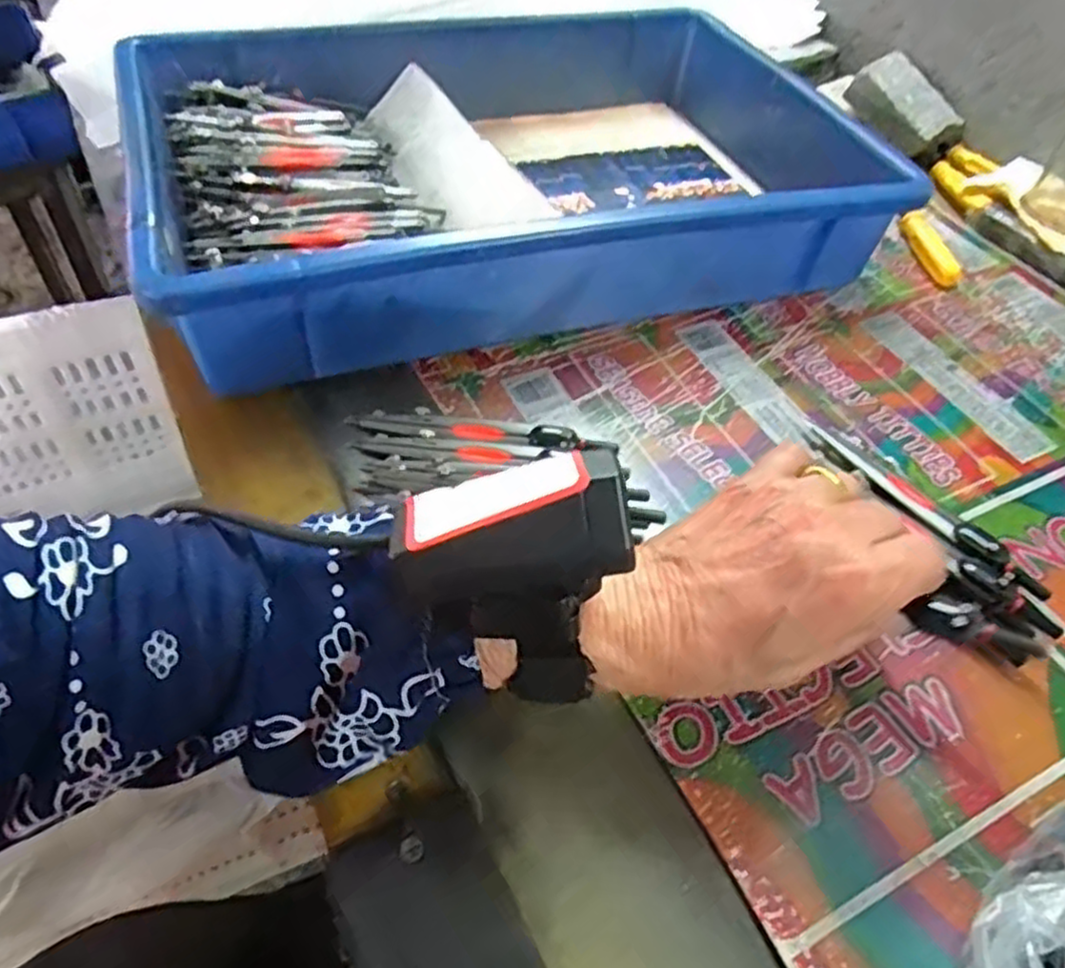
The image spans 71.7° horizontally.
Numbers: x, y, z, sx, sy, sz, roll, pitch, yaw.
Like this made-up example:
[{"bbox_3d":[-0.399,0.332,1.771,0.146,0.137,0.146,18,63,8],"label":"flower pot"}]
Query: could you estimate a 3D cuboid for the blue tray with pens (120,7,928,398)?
[{"bbox_3d":[-0.015,-0.202,0.465,0.411,0.078,0.276,-14,54,-17],"label":"blue tray with pens"}]

